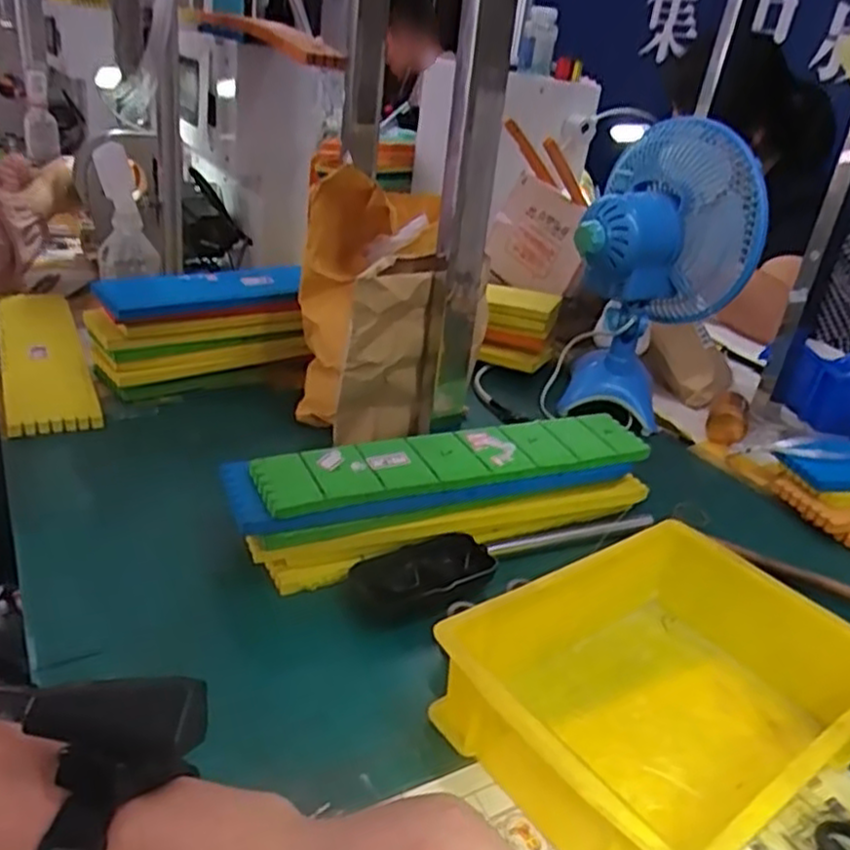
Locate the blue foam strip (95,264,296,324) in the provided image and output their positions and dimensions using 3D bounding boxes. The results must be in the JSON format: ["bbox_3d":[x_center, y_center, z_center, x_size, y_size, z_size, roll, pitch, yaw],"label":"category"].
[{"bbox_3d":[-0.235,-0.147,0.783,0.218,0.023,0.098,-11,33,-33],"label":"blue foam strip"}]

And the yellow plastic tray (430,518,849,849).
[{"bbox_3d":[0.146,0.156,0.439,0.239,0.069,0.175,-13,34,-36],"label":"yellow plastic tray"}]

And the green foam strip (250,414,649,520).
[{"bbox_3d":[0.034,0.024,0.603,0.344,0.011,0.068,-6,38,-26],"label":"green foam strip"}]

